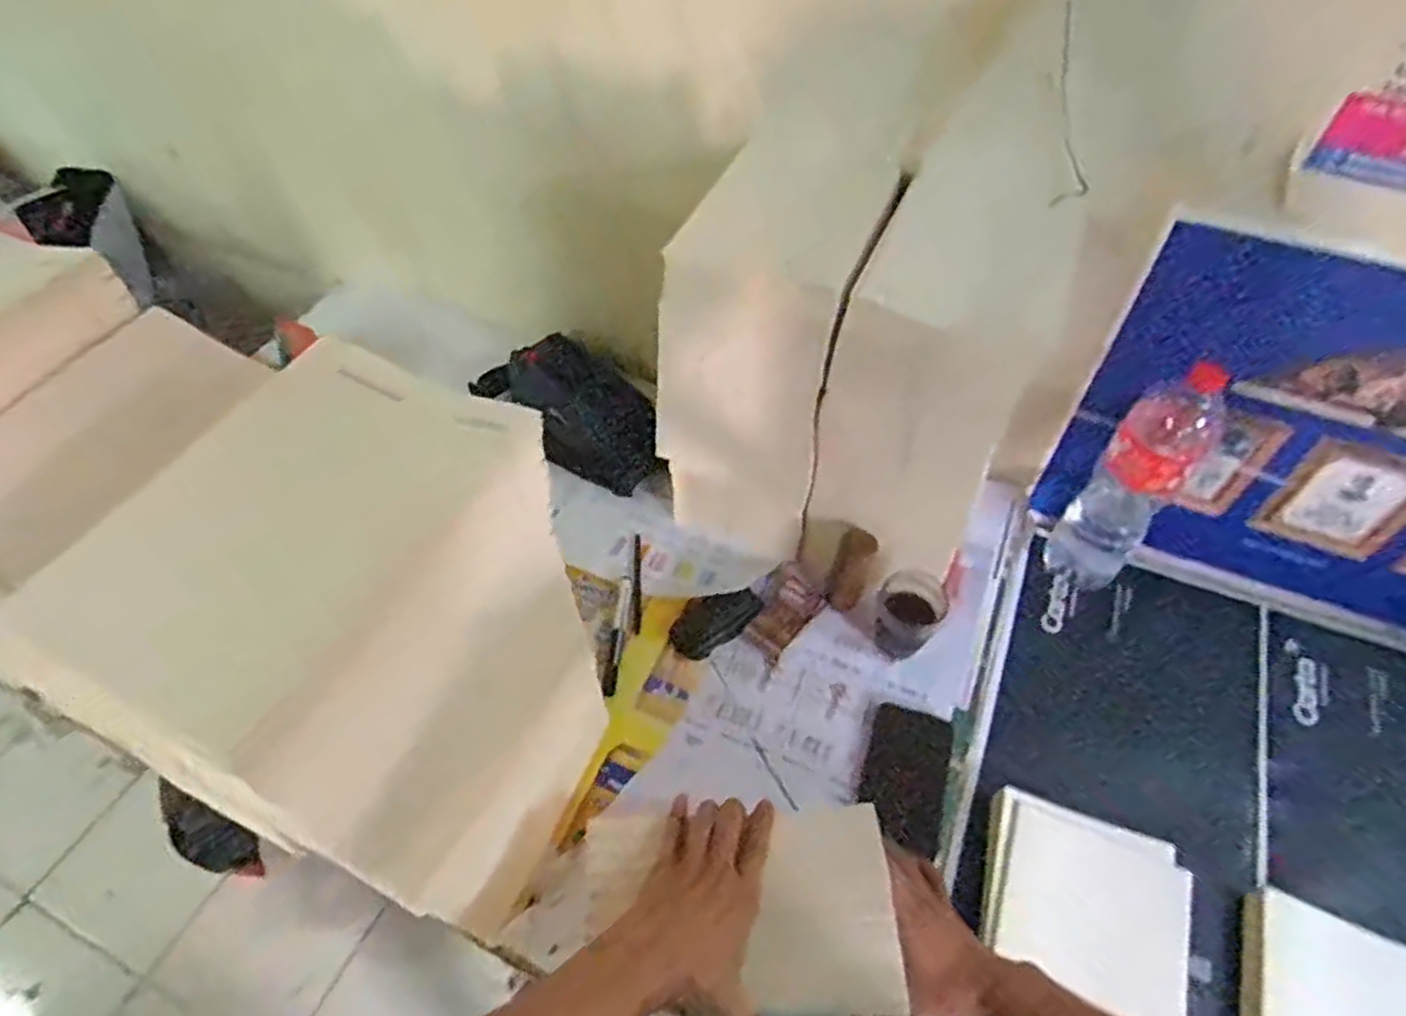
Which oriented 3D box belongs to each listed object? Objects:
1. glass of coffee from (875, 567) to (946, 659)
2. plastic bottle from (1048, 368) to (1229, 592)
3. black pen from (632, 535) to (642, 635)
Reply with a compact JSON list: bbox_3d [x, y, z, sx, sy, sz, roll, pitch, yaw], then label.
[{"bbox_3d":[0.220,0.115,0.845,0.066,0.076,0.065,19,54,13],"label":"glass of coffee"},{"bbox_3d":[0.477,-0.024,0.883,0.084,0.284,0.082,34,58,23],"label":"plastic bottle"},{"bbox_3d":[-0.077,0.083,0.912,0.010,0.005,0.136,-1,52,-2],"label":"black pen"}]

